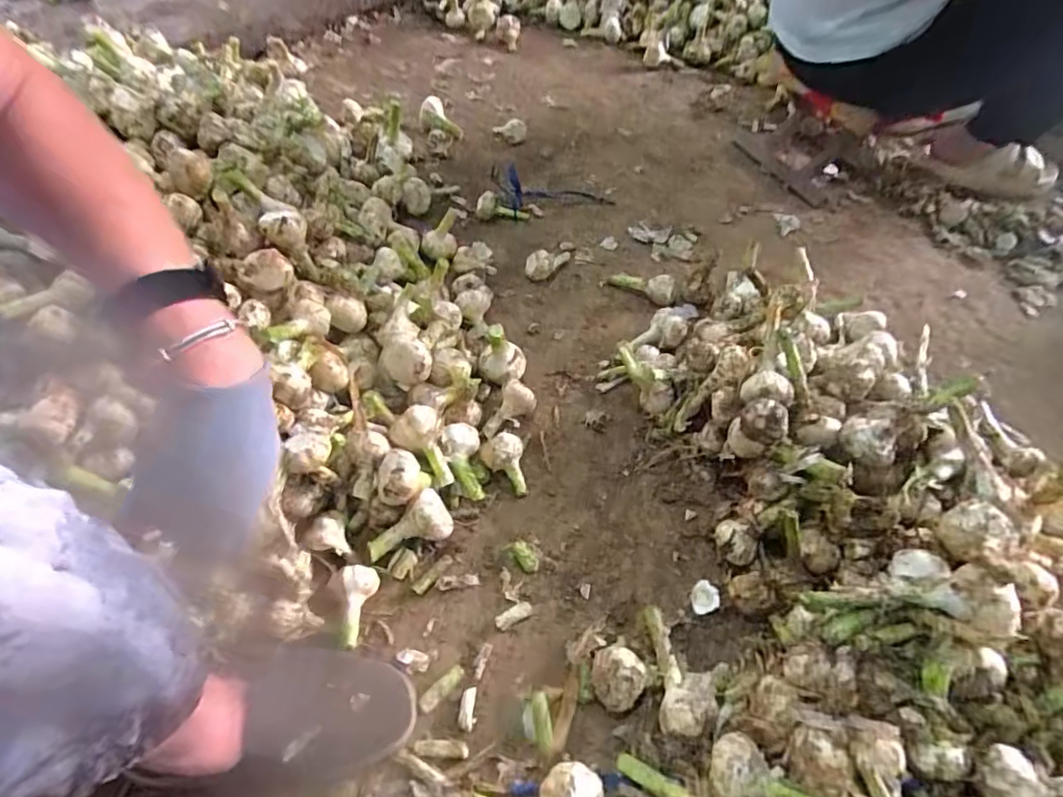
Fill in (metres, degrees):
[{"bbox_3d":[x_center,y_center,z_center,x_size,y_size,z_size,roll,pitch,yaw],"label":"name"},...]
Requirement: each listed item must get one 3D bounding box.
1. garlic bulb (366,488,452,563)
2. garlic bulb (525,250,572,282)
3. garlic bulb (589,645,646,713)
[{"bbox_3d":[-0.141,0.146,0.626,0.097,0.038,0.051,-30,57,-5],"label":"garlic bulb"},{"bbox_3d":[0.034,-0.234,0.916,0.086,0.041,0.041,-36,64,-27],"label":"garlic bulb"},{"bbox_3d":[0.083,0.275,0.545,0.050,0.051,0.052,3,53,-4],"label":"garlic bulb"}]

